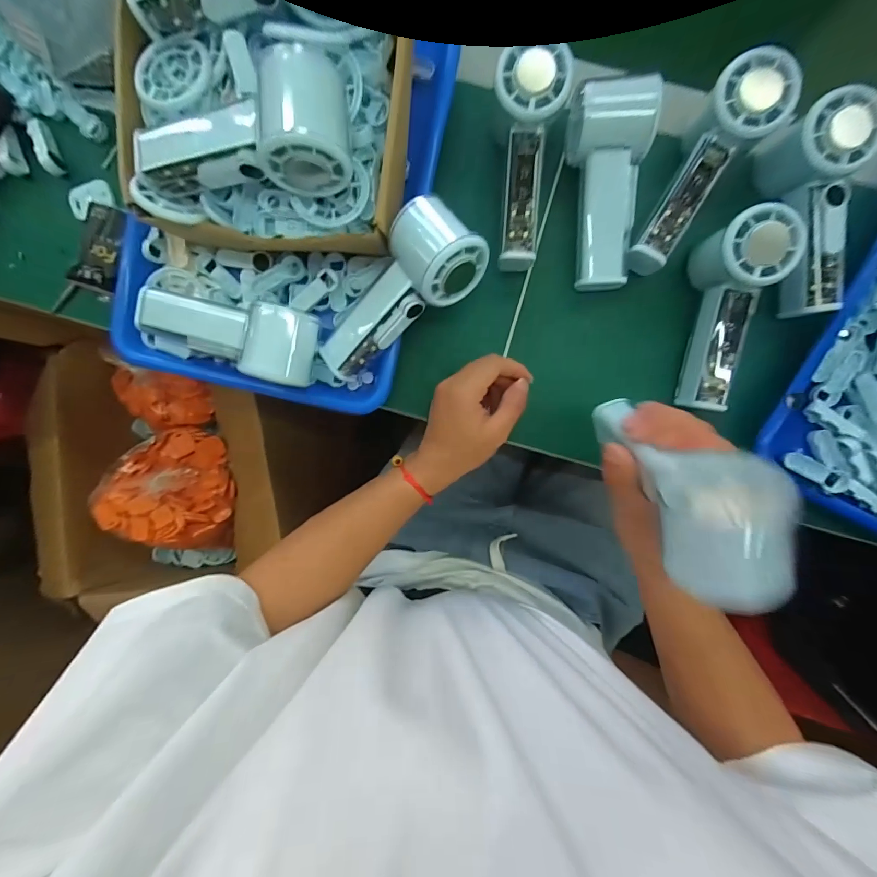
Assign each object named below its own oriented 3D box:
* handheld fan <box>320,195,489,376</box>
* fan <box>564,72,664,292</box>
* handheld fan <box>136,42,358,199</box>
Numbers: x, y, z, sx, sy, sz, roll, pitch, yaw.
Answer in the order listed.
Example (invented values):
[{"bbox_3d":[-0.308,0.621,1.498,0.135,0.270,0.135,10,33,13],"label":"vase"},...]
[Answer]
[{"bbox_3d":[-0.036,-0.111,0.310,0.156,0.051,0.065,-37,91,26],"label":"handheld fan"},{"bbox_3d":[0.132,-0.201,0.315,0.057,0.047,0.143,4,93,1],"label":"fan"},{"bbox_3d":[-0.133,-0.203,0.257,0.148,0.050,0.074,-4,93,2],"label":"handheld fan"}]

